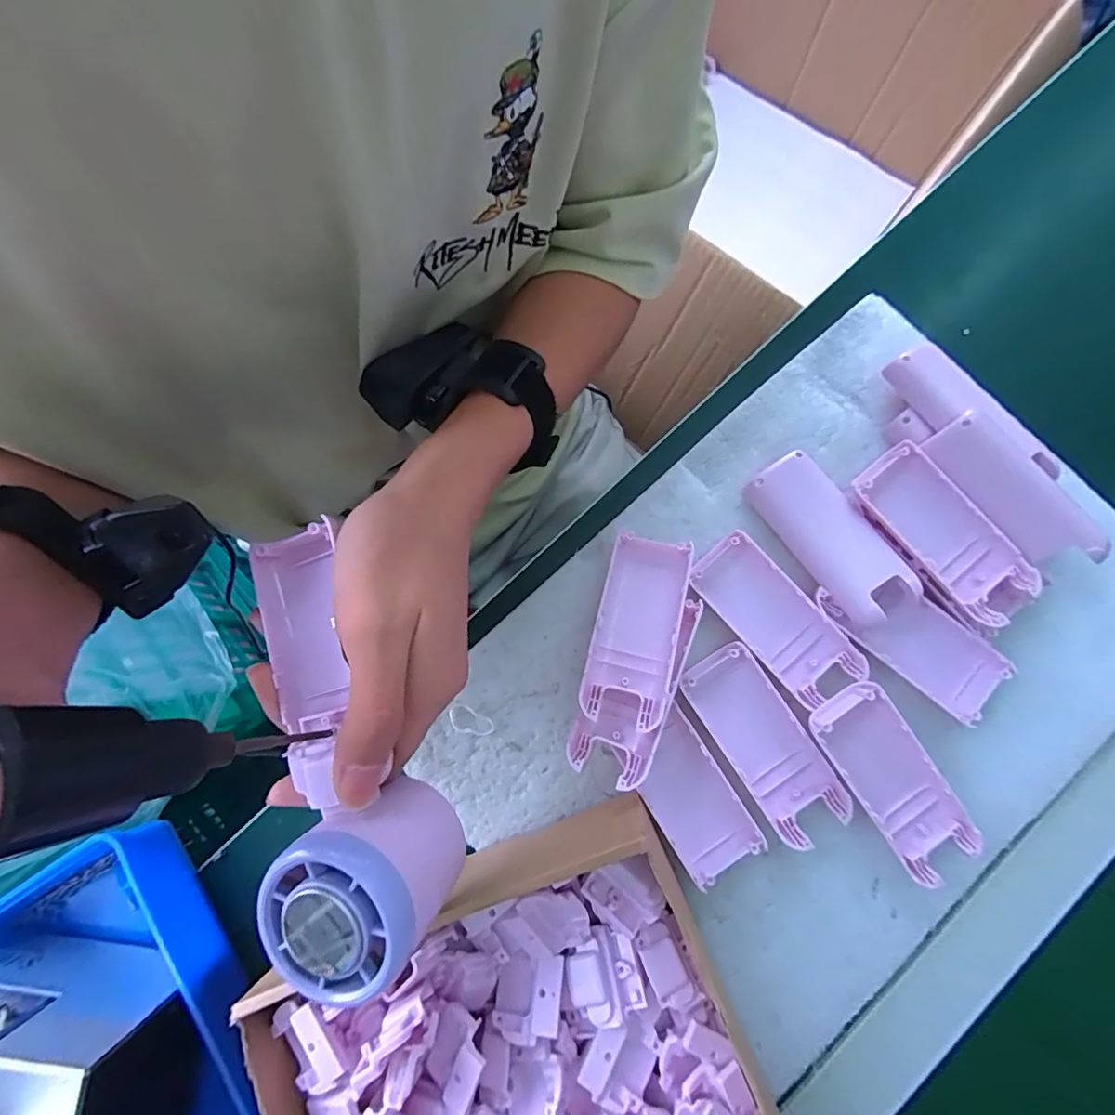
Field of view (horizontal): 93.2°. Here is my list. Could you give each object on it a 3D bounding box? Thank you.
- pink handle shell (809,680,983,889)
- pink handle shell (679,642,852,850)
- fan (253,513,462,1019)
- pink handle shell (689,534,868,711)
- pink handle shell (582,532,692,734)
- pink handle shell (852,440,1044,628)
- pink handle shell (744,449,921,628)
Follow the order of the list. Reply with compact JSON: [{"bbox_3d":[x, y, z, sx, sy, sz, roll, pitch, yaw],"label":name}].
[{"bbox_3d":[0.175,0.116,0.272,0.042,0.019,0.101,-35,81,-5],"label":"pink handle shell"},{"bbox_3d":[0.111,0.099,0.284,0.043,0.006,0.103,-33,81,-5],"label":"pink handle shell"},{"bbox_3d":[-0.090,0.070,0.207,0.059,0.046,0.165,-22,71,-3],"label":"fan"},{"bbox_3d":[0.120,0.035,0.296,0.043,0.012,0.101,-41,82,-6],"label":"pink handle shell"},{"bbox_3d":[0.042,0.035,0.281,0.043,0.014,0.102,16,68,3],"label":"pink handle shell"},{"bbox_3d":[0.212,-0.013,0.289,0.043,0.015,0.103,-40,82,-6],"label":"pink handle shell"},{"bbox_3d":[0.153,-0.013,0.300,0.043,0.023,0.101,-30,81,-4],"label":"pink handle shell"}]

